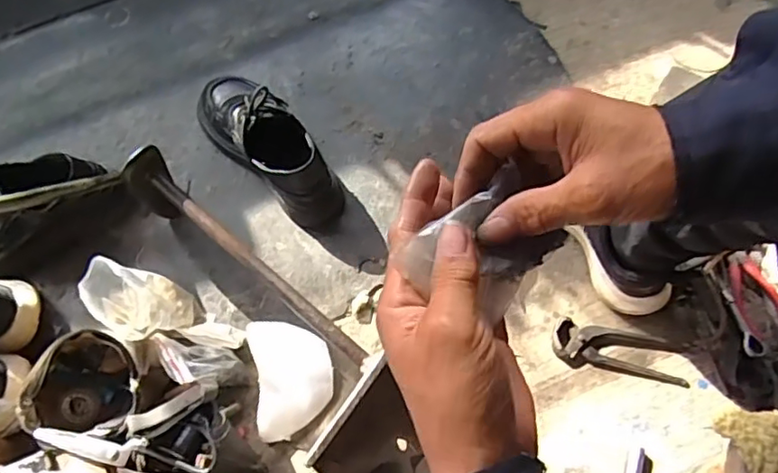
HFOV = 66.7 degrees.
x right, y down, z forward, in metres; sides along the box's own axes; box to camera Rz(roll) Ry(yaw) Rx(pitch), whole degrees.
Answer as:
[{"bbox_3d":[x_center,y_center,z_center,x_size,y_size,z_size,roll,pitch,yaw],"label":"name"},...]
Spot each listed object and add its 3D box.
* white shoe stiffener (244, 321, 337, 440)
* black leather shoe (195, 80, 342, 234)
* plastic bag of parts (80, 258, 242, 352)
[{"bbox_3d":[-0.116,0.162,0.707,0.092,0.044,0.139,-12,69,-3],"label":"white shoe stiffener"},{"bbox_3d":[-0.156,-0.126,0.771,0.100,0.107,0.244,-41,73,-13],"label":"black leather shoe"},{"bbox_3d":[-0.268,0.090,0.705,0.191,0.082,0.085,26,69,-16],"label":"plastic bag of parts"}]

